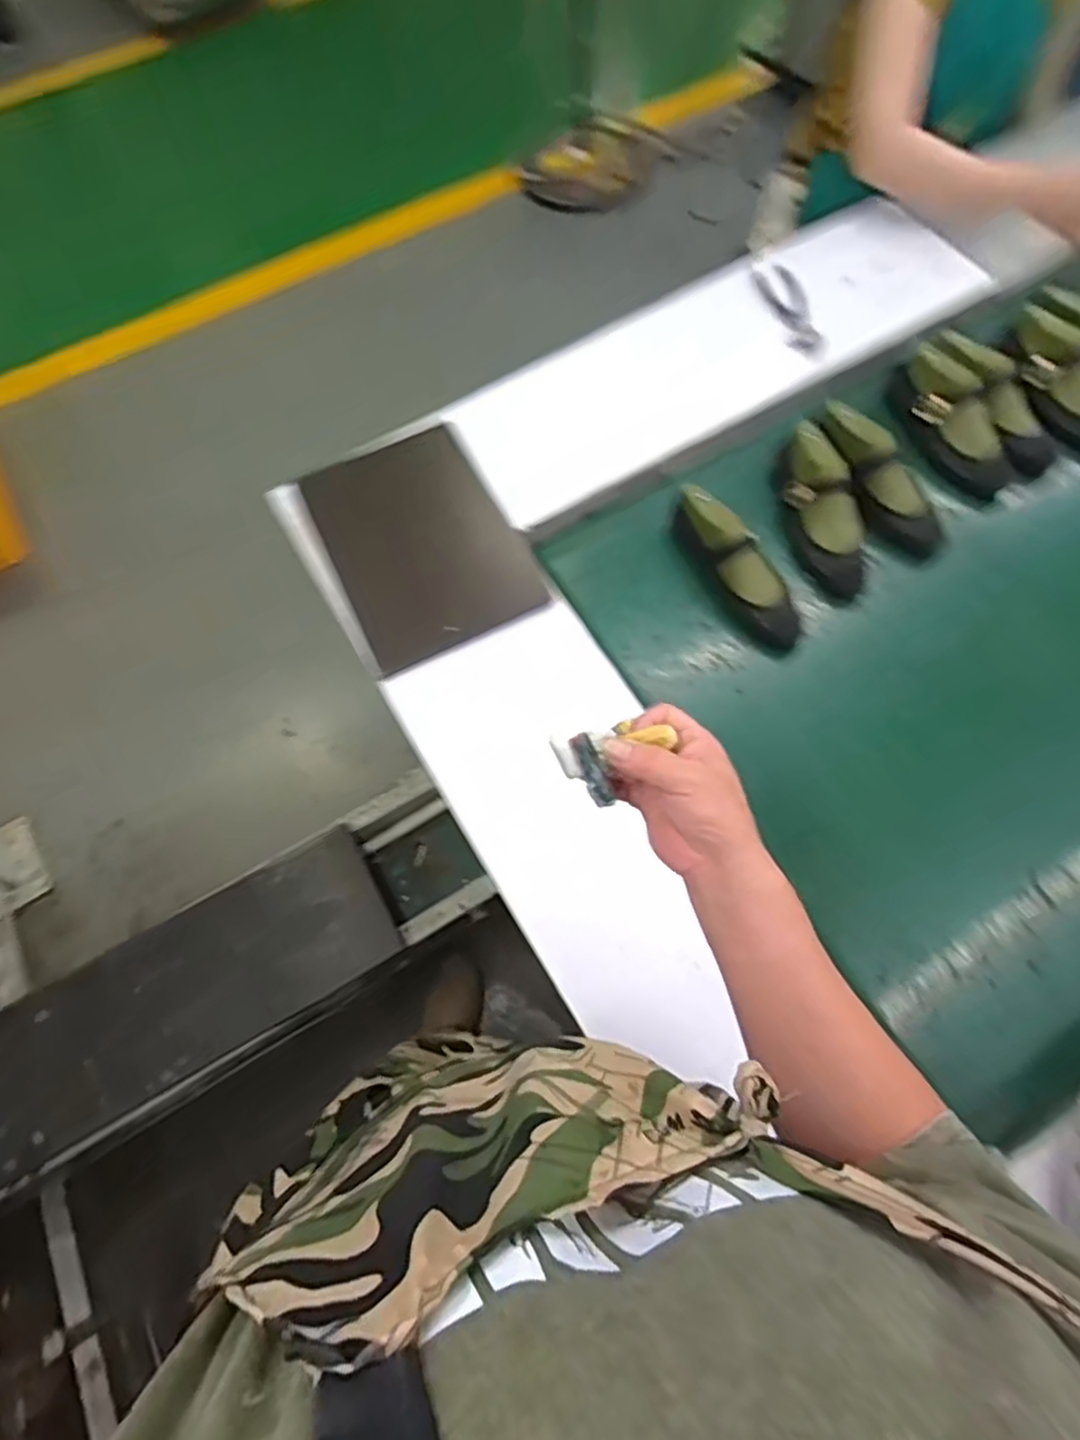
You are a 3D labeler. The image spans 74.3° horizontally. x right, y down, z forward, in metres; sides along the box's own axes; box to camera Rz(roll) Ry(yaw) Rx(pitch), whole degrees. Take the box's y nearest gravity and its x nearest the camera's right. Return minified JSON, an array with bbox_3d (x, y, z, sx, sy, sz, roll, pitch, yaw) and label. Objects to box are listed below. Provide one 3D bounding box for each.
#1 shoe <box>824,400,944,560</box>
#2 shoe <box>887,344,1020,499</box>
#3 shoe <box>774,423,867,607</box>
[{"bbox_3d":[0.448,-0.324,0.939,0.098,0.068,0.247,-29,88,-12],"label":"shoe"},{"bbox_3d":[0.564,-0.414,0.971,0.087,0.069,0.240,-23,69,-10],"label":"shoe"},{"bbox_3d":[0.371,-0.272,0.935,0.079,0.071,0.228,-15,91,-7],"label":"shoe"}]

